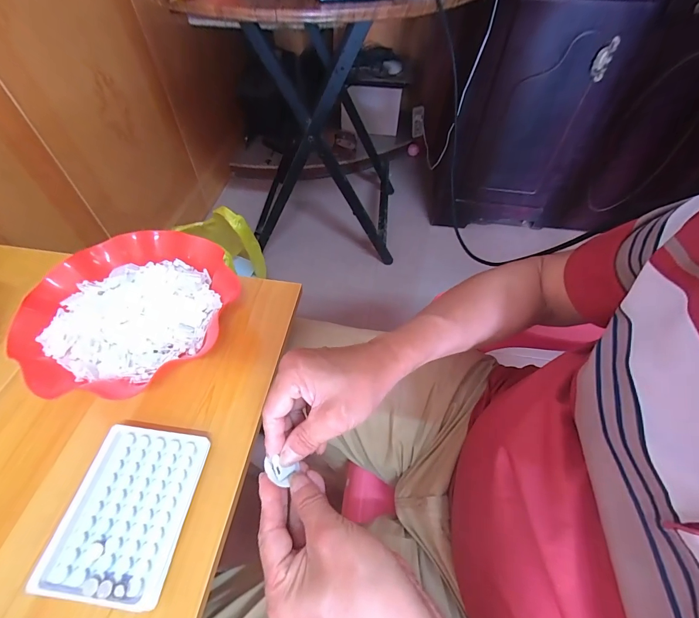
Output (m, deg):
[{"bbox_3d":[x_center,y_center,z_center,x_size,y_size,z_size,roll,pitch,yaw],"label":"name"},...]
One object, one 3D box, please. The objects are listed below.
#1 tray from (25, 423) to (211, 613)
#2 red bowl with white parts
[{"bbox_3d":[-0.195,0.179,0.311,0.101,0.029,0.129,6,53,3],"label":"tray"},{"bbox_3d":[-0.250,0.003,0.417,0.219,0.068,0.203,1,53,-1],"label":"red bowl with white parts"}]

